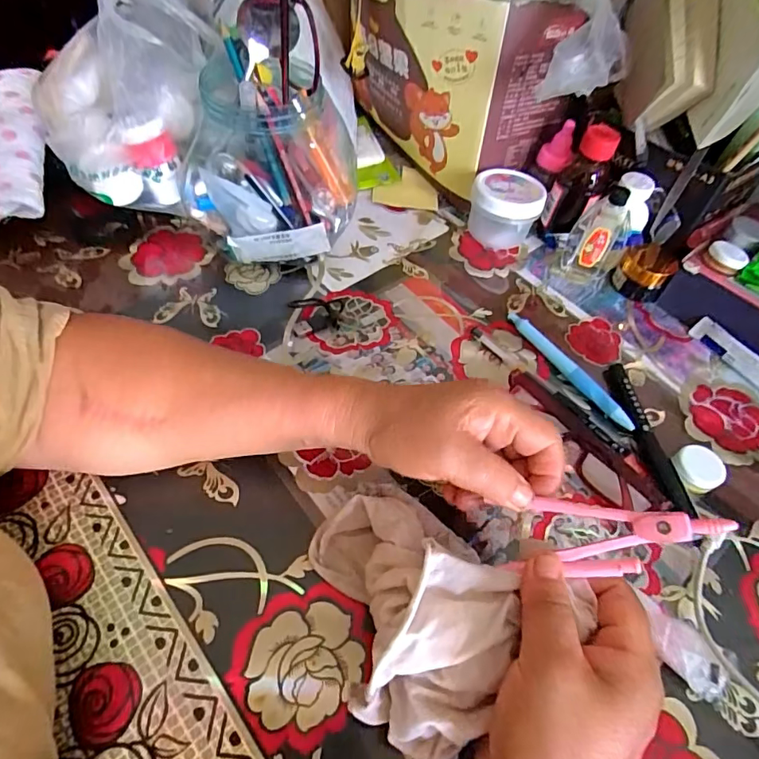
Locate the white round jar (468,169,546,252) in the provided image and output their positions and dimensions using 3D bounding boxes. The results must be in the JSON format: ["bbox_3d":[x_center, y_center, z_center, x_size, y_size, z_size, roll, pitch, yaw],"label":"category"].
[{"bbox_3d":[0.118,-0.162,0.468,0.062,0.052,0.056,5,54,-1],"label":"white round jar"}]

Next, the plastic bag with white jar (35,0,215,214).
[{"bbox_3d":[-0.208,-0.236,0.407,0.148,0.134,0.132,-15,57,-15],"label":"plastic bag with white jar"}]

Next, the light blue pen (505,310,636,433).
[{"bbox_3d":[0.150,-0.010,0.387,0.012,0.009,0.129,-25,60,-21],"label":"light blue pen"}]

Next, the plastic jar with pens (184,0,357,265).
[{"bbox_3d":[-0.088,-0.188,0.394,0.139,0.178,0.095,-4,55,-7],"label":"plastic jar with pens"}]

